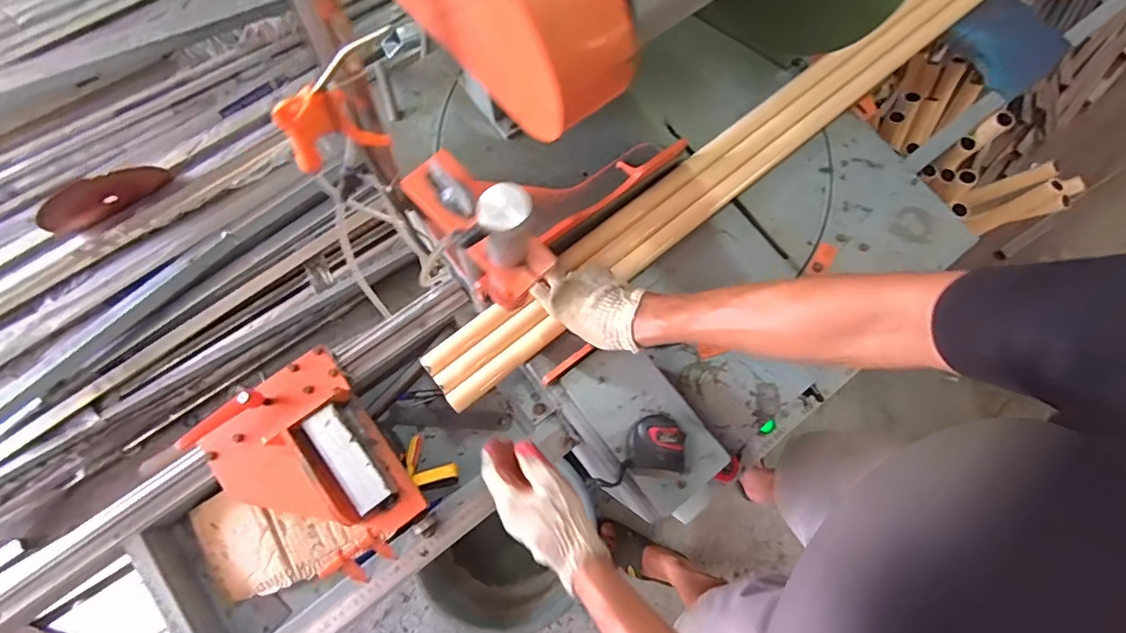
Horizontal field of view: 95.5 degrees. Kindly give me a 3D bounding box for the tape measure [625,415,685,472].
[{"bbox_3d":[0.107,0.147,0.596,0.063,0.035,0.062,5,75,-1],"label":"tape measure"}]

